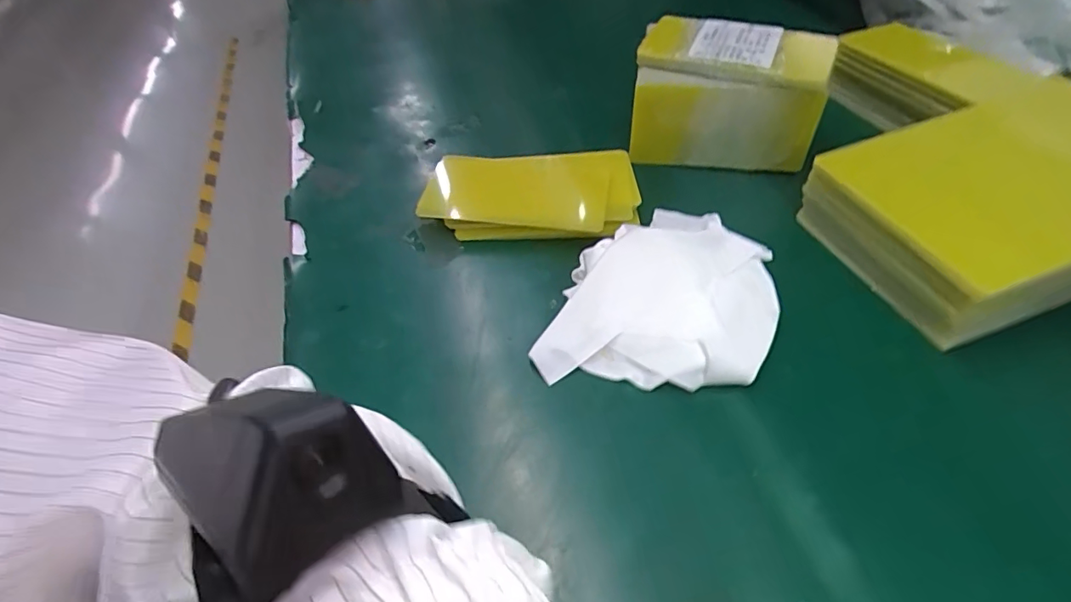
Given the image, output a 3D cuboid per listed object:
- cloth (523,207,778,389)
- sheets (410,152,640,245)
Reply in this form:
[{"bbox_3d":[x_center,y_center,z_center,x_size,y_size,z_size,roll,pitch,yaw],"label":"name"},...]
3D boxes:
[{"bbox_3d":[0.087,-0.009,0.338,0.121,0.028,0.164,17,53,19],"label":"cloth"},{"bbox_3d":[-0.004,-0.082,0.412,0.158,0.023,0.090,2,50,7],"label":"sheets"}]

